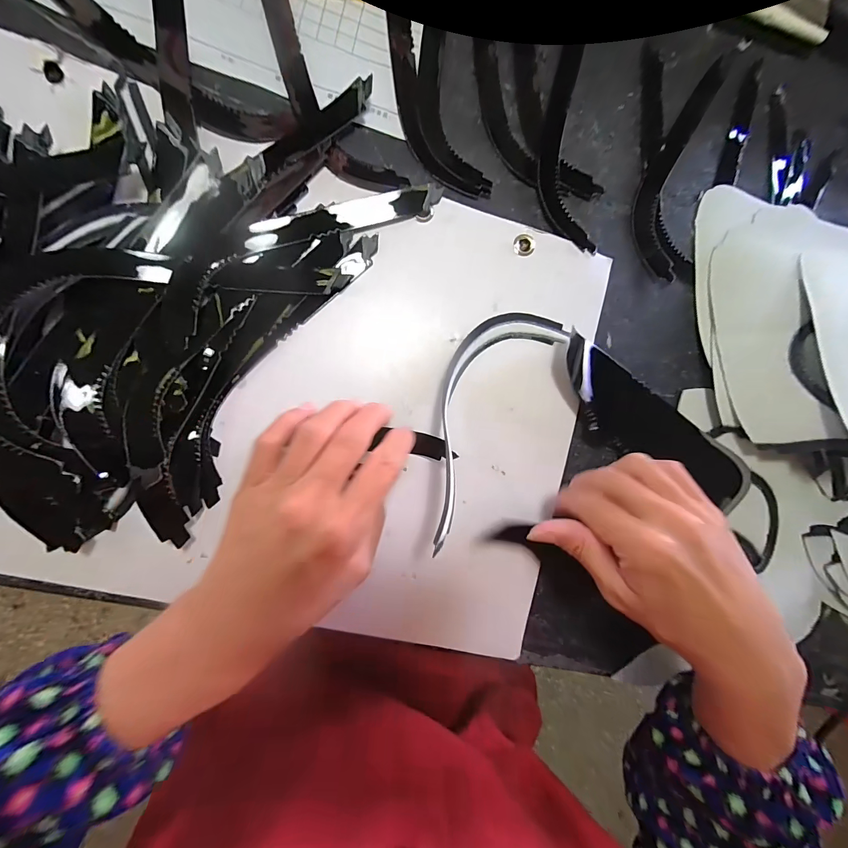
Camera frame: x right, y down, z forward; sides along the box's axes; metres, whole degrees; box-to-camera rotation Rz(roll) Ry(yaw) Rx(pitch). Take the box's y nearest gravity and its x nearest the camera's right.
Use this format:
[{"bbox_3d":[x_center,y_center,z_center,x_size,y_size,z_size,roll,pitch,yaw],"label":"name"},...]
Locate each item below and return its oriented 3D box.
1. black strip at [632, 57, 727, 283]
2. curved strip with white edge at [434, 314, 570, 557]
[{"bbox_3d":[0.207,-0.219,0.296,0.046,0.005,0.204,19,86,-9],"label":"black strip"},{"bbox_3d":[0.035,-0.008,0.259,0.065,0.014,0.186,34,83,-7],"label":"curved strip with white edge"}]

